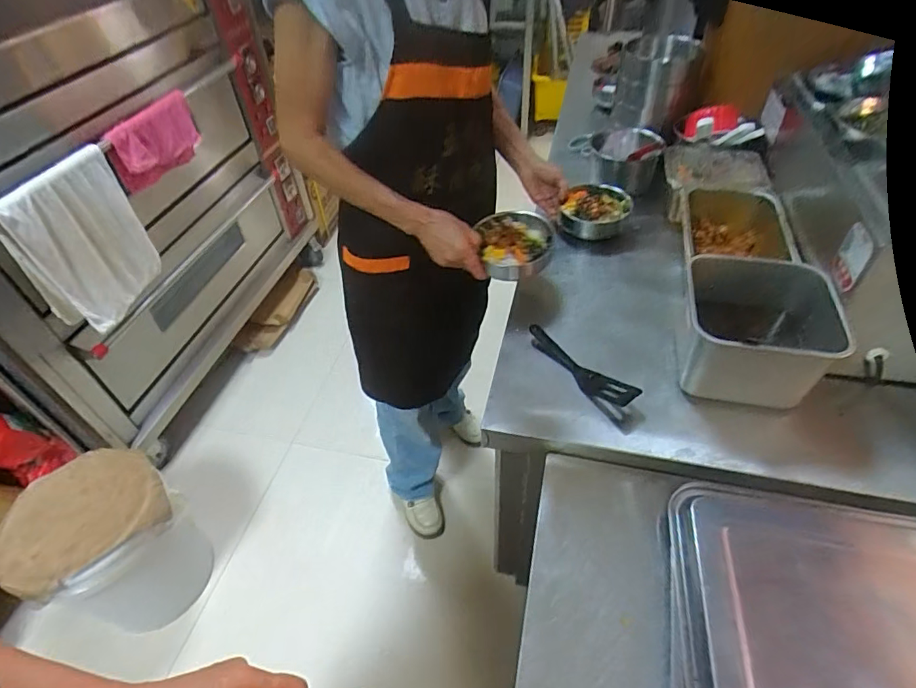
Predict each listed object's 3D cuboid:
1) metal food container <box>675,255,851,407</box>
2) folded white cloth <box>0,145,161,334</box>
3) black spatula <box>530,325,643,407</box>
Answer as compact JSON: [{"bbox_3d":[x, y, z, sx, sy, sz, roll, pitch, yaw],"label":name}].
[{"bbox_3d":[0.402,-0.021,0.698,0.176,0.138,0.184,11,49,13],"label":"metal food container"},{"bbox_3d":[-0.855,-0.232,1.166,0.061,0.325,0.300,7,48,10],"label":"folded white cloth"},{"bbox_3d":[0.178,0.029,0.736,0.047,0.036,0.197,-29,52,-22],"label":"black spatula"}]

